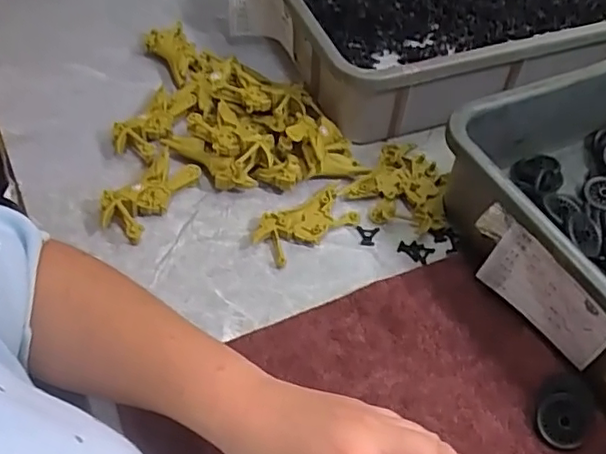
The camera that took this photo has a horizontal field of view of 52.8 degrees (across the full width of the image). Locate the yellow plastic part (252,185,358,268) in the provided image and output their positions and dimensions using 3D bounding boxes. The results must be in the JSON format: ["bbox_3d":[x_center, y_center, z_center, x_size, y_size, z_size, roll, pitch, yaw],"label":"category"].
[{"bbox_3d":[0.002,-0.004,0.550,0.093,0.015,0.049,-29,57,-24],"label":"yellow plastic part"}]

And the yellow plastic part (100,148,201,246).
[{"bbox_3d":[-0.142,-0.033,0.566,0.051,0.025,0.101,25,53,17],"label":"yellow plastic part"}]

